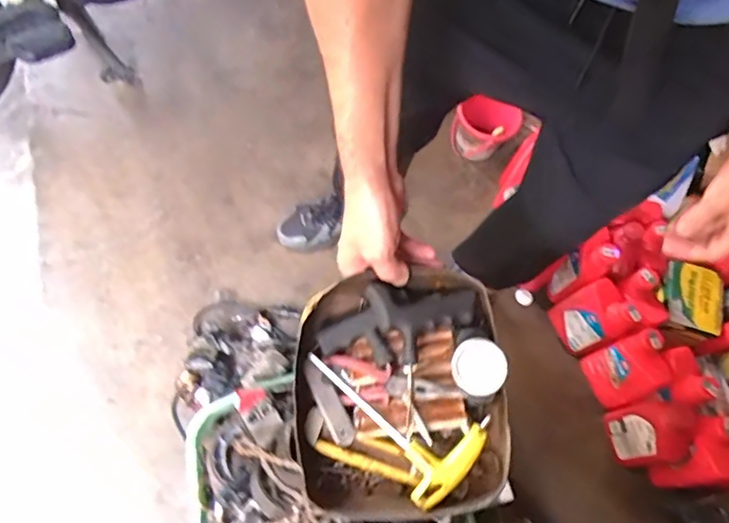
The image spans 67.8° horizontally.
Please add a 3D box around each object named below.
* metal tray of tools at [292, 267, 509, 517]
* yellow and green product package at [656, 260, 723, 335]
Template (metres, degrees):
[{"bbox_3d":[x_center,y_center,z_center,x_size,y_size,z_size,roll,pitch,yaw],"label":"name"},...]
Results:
[{"bbox_3d":[0.032,0.116,0.506,0.189,0.093,0.213,-1,65,-2],"label":"metal tray of tools"},{"bbox_3d":[0.634,0.066,1.051,0.111,0.016,0.124,13,65,5],"label":"yellow and green product package"}]

